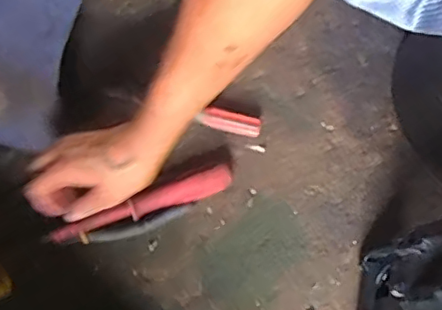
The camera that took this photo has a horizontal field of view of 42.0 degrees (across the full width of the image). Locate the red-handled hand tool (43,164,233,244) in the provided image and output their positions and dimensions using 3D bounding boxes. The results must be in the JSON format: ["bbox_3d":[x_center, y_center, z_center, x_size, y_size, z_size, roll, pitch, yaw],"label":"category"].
[{"bbox_3d":[-0.082,0.062,0.617,0.200,0.027,0.034,-23,69,-10],"label":"red-handled hand tool"}]

